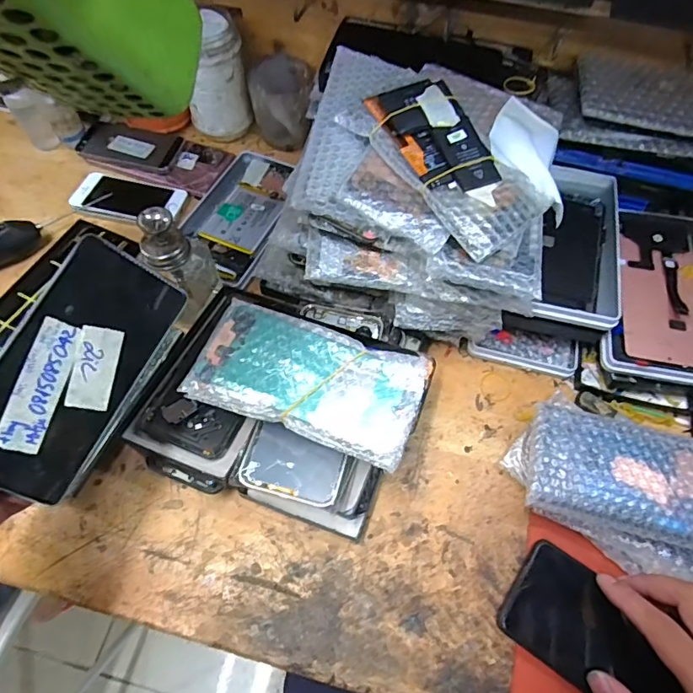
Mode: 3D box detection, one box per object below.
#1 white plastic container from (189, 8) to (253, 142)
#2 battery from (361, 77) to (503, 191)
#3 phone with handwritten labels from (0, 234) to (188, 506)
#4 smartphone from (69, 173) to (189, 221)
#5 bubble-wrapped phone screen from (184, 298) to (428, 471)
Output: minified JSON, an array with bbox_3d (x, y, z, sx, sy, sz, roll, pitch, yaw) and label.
[{"bbox_3d":[-0.153,-0.314,0.560,0.070,0.110,0.069,-16,64,-9],"label":"white plastic container"},{"bbox_3d":[0.067,-0.155,0.351,0.060,0.010,0.099,-30,83,-6],"label":"battery"},{"bbox_3d":[-0.166,0.009,0.295,0.074,0.005,0.144,32,76,-24],"label":"phone with handwritten labels"},{"bbox_3d":[-0.247,-0.169,0.546,0.122,0.010,0.056,7,62,3],"label":"smartphone"},{"bbox_3d":[-0.028,0.023,0.359,0.171,0.008,0.088,19,64,7],"label":"bubble-wrapped phone screen"}]

